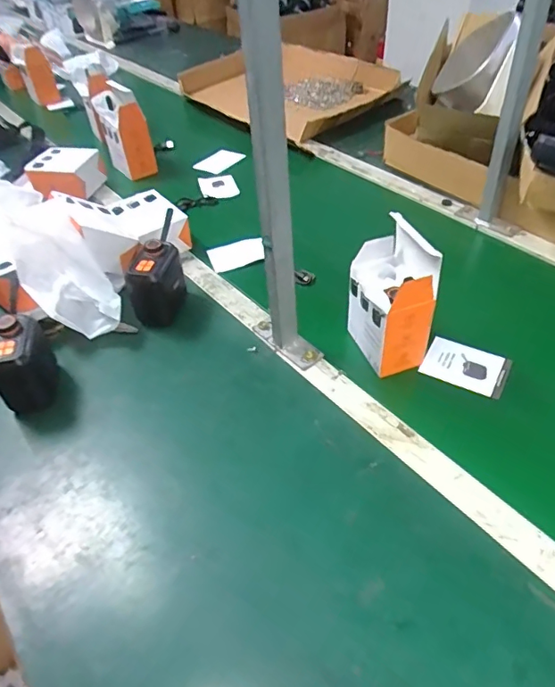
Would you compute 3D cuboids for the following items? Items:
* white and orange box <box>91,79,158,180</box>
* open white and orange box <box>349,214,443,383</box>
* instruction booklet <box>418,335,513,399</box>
[{"bbox_3d":[-0.313,-0.434,1.034,0.078,0.161,0.113,-25,47,-20],"label":"white and orange box"},{"bbox_3d":[0.137,-0.057,0.616,0.068,0.168,0.101,-16,46,-11],"label":"open white and orange box"},{"bbox_3d":[0.243,0.029,0.654,0.101,0.009,0.063,21,63,24],"label":"instruction booklet"}]

